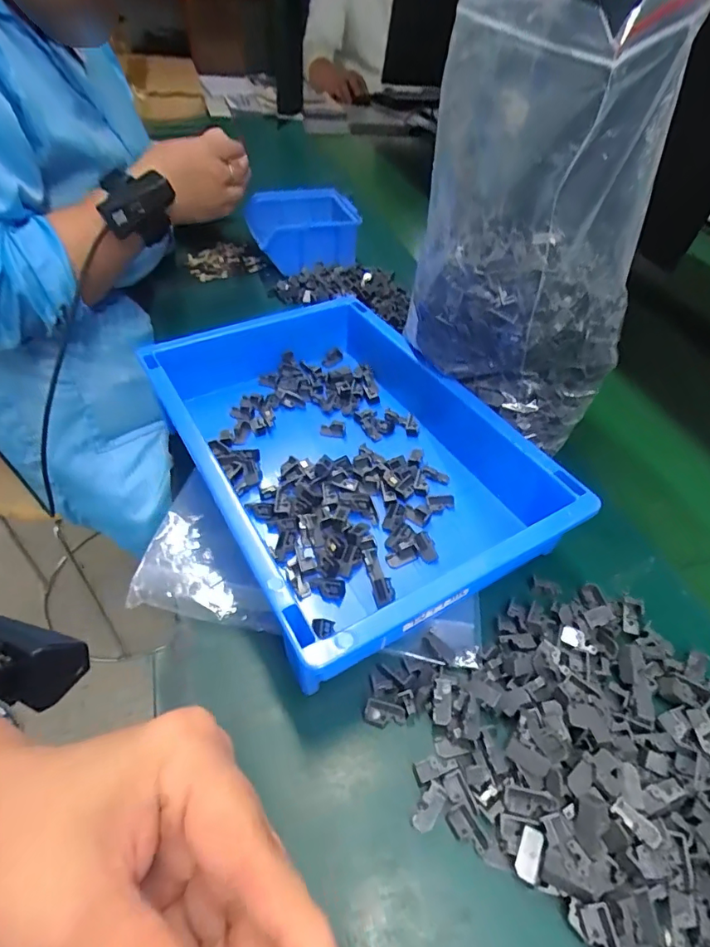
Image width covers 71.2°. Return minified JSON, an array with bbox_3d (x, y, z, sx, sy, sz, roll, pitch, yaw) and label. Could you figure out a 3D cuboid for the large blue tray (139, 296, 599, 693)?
[{"bbox_3d":[-0.005,-0.026,0.377,0.223,0.061,0.302,-21,52,-24],"label":"large blue tray"}]

